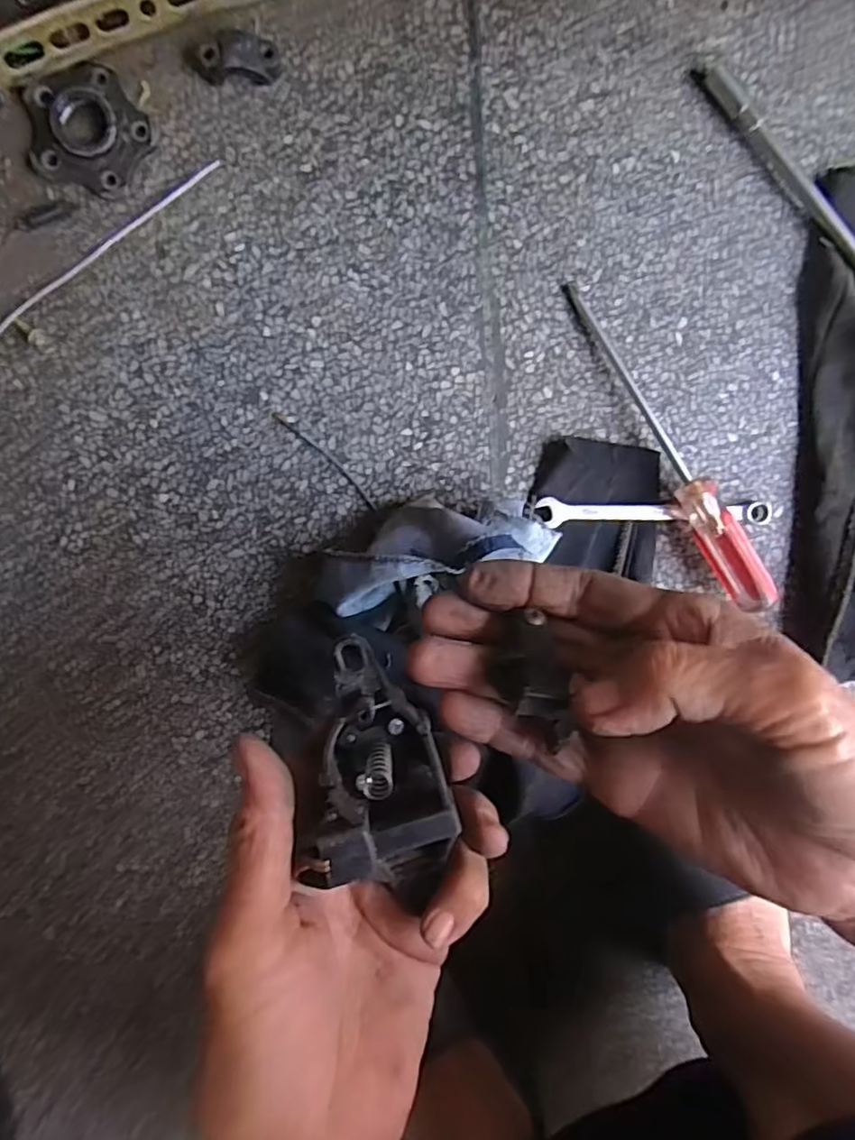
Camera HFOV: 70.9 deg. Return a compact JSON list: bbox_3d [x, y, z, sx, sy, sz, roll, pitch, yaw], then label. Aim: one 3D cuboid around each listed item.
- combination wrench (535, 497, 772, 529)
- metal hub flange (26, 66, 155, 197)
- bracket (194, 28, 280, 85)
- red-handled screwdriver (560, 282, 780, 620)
[{"bbox_3d":[0.150,-0.038,0.390,0.157,0.009,0.017,-1,98,-5],"label":"combination wrench"},{"bbox_3d":[-0.189,-0.243,0.331,0.059,0.011,0.063,-1,98,-5],"label":"metal hub flange"},{"bbox_3d":[-0.104,-0.281,0.330,0.044,0.017,0.019,-12,98,-3],"label":"bracket"},{"bbox_3d":[0.148,-0.075,0.371,0.026,0.026,0.225,-33,95,0],"label":"red-handled screwdriver"}]

